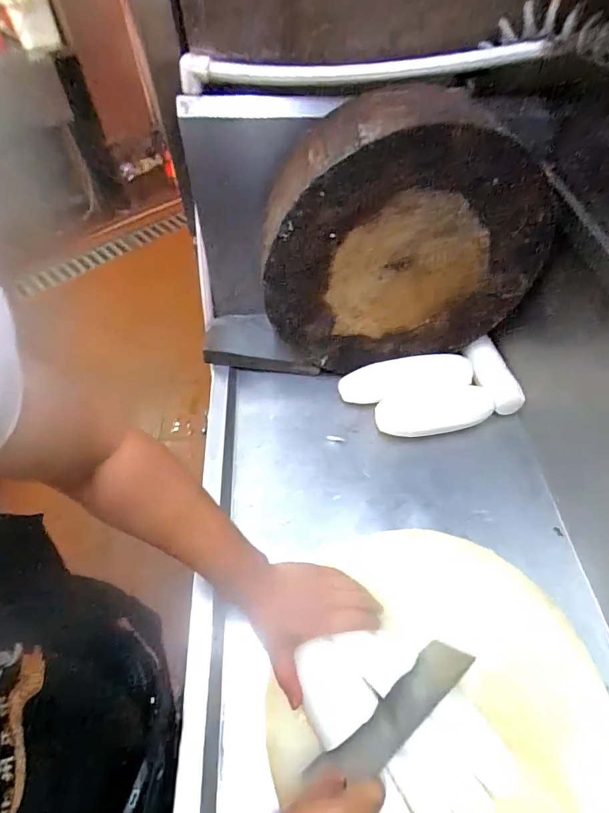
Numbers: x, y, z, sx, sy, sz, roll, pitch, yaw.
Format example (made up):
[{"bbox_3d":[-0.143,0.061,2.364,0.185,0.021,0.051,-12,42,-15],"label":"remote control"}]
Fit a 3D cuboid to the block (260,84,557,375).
[{"bbox_3d":[0.143,-0.250,0.662,0.417,0.372,0.158,-7,54,-4],"label":"block"}]

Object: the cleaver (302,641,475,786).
[{"bbox_3d":[0.056,0.332,0.400,0.292,0.056,0.041,-27,57,-29],"label":"cleaver"}]

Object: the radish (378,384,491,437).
[{"bbox_3d":[0.223,0.014,0.725,0.202,0.053,0.074,-7,54,-4],"label":"radish"}]

